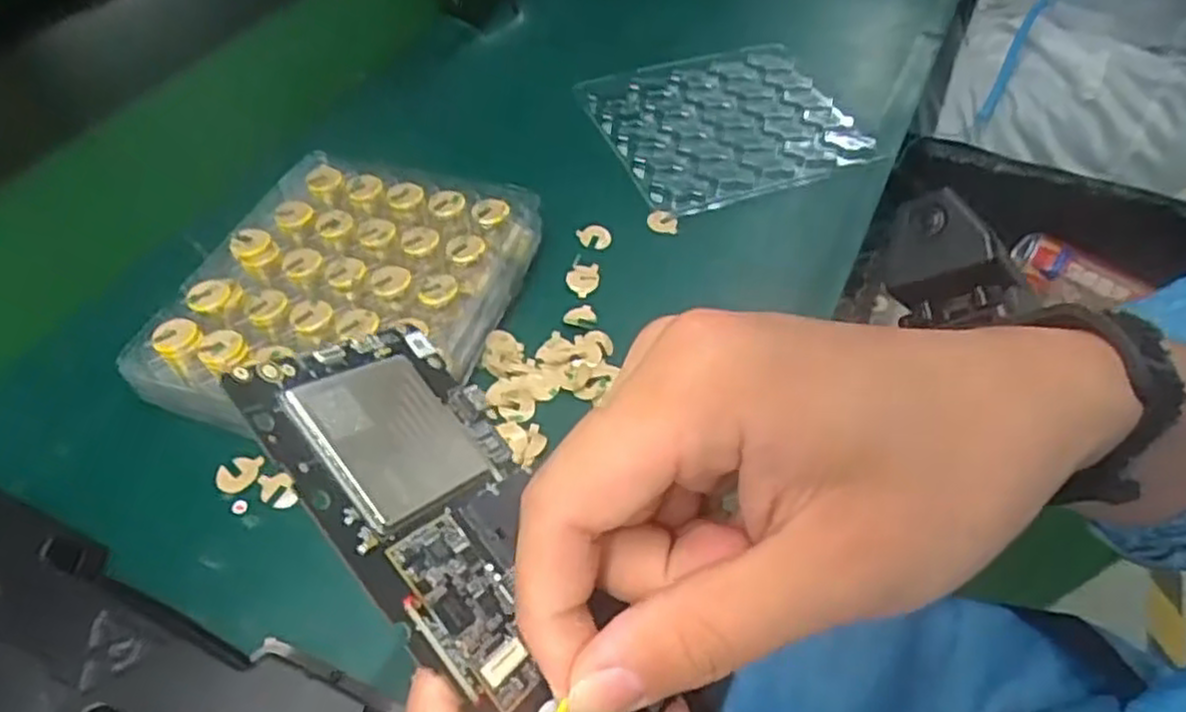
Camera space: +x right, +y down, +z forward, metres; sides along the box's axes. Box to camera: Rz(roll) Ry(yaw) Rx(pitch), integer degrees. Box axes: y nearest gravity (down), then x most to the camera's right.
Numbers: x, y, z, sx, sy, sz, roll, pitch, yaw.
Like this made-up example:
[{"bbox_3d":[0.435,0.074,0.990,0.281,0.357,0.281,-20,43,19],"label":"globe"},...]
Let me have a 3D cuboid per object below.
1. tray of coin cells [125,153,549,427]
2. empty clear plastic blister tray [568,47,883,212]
[{"bbox_3d":[-0.123,-0.036,0.397,0.146,0.033,0.168,15,53,8],"label":"tray of coin cells"},{"bbox_3d":[0.092,-0.161,0.536,0.166,0.016,0.144,-16,52,-14],"label":"empty clear plastic blister tray"}]

